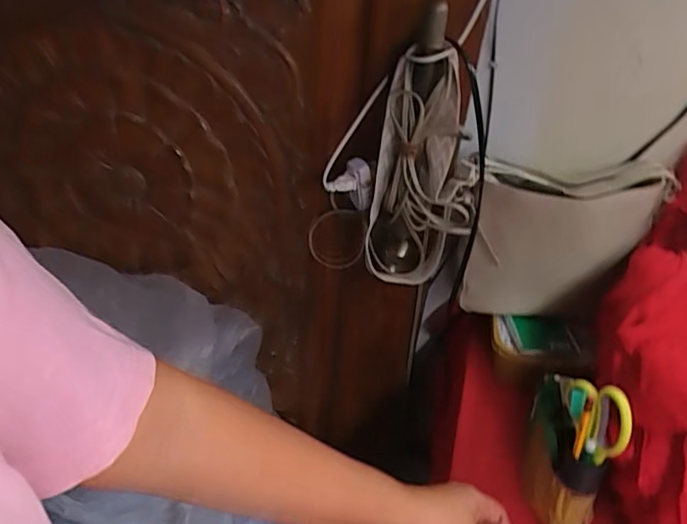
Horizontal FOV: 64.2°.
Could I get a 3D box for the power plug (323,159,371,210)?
[{"bbox_3d":[0.007,-0.100,0.725,0.060,0.072,0.029,3,36,-4],"label":"power plug"}]

